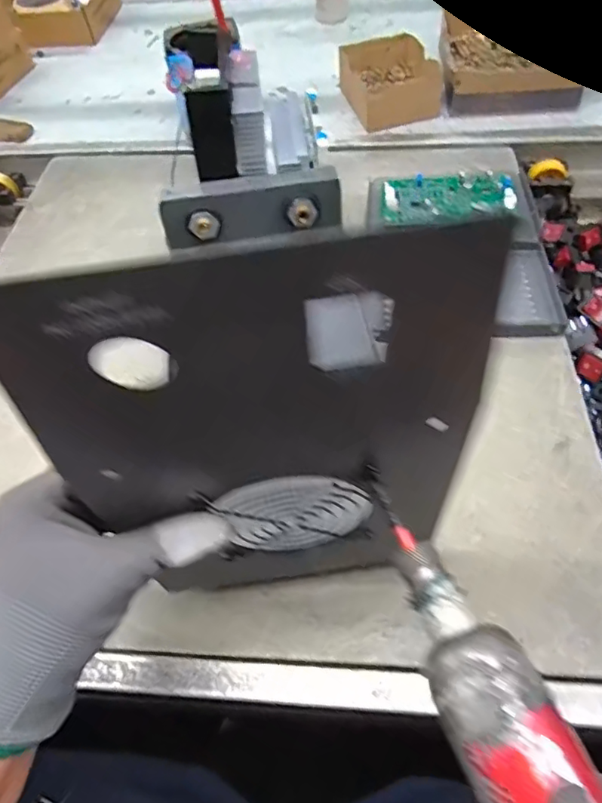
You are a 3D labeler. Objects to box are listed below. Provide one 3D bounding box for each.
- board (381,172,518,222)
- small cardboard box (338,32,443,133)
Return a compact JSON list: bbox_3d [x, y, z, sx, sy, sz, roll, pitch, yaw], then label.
[{"bbox_3d":[0.153,-0.214,0.570,0.132,0.011,0.053,-5,70,6],"label":"board"},{"bbox_3d":[0.121,-0.429,0.729,0.111,0.054,0.141,-14,56,-5],"label":"small cardboard box"}]

